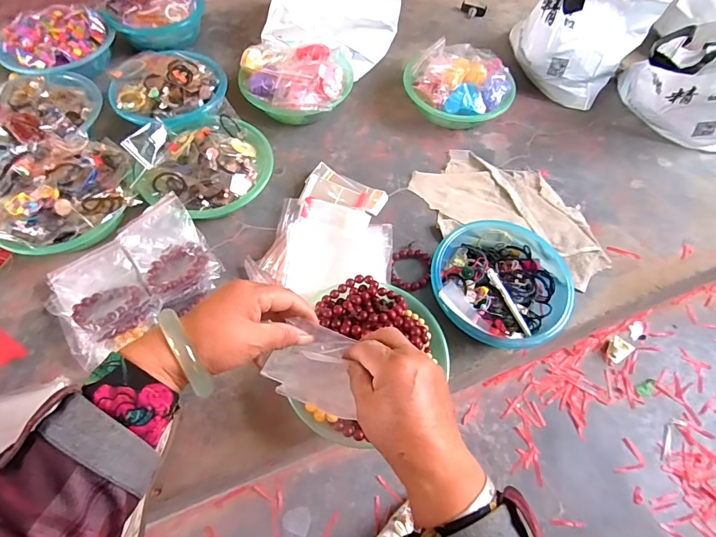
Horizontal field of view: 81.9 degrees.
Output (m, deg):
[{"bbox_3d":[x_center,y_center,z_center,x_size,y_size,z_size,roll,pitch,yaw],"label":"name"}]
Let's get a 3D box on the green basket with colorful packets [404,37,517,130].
[{"bbox_3d":[0.220,-0.407,0.913,0.232,0.111,0.211,6,61,1],"label":"green basket with colorful packets"}]

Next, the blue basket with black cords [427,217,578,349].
[{"bbox_3d":[0.242,0.015,0.710,0.220,0.078,0.242,1,61,-2],"label":"blue basket with black cords"}]

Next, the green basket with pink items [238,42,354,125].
[{"bbox_3d":[-0.132,-0.392,0.892,0.235,0.108,0.188,1,61,-2],"label":"green basket with pink items"}]

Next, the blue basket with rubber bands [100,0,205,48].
[{"bbox_3d":[-0.479,-0.598,0.998,0.216,0.087,0.183,-12,62,-9],"label":"blue basket with rubber bands"}]

